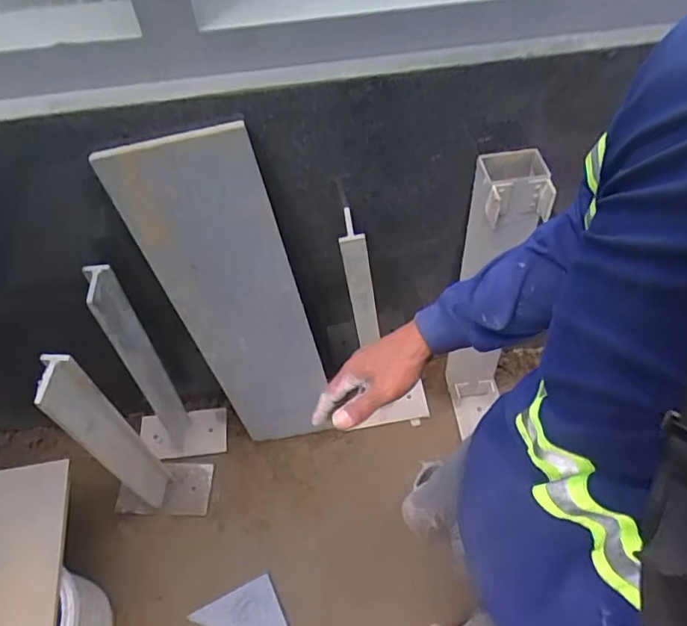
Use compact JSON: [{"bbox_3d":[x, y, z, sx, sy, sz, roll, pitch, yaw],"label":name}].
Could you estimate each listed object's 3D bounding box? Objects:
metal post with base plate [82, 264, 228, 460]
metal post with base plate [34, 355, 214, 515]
[{"bbox_3d":[-0.464,0.154,1.257,0.239,0.690,0.143,-7,56,-4],"label":"metal post with base plate"},{"bbox_3d":[-0.498,0.283,1.165,0.223,0.685,0.149,2,56,2],"label":"metal post with base plate"}]

